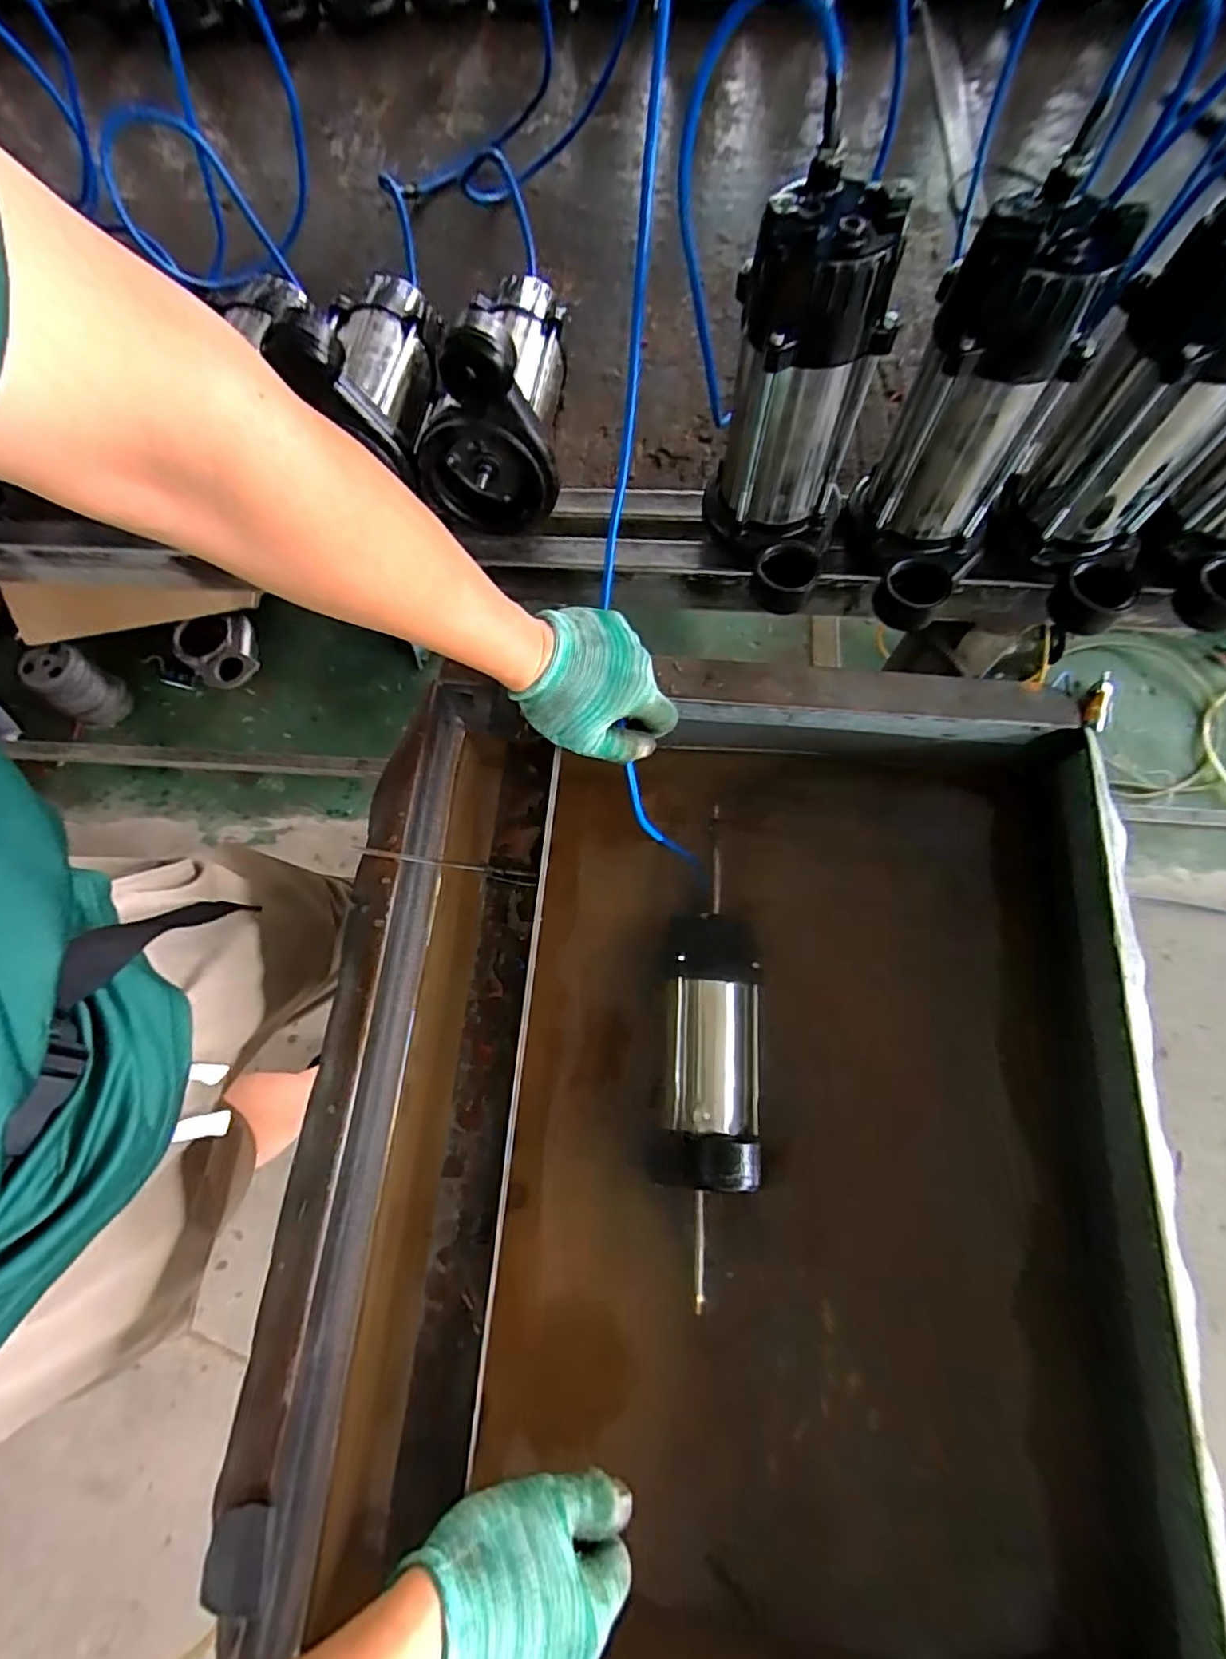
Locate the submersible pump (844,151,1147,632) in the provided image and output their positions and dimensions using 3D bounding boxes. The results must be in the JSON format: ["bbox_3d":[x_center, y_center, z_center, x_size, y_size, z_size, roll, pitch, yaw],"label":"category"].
[{"bbox_3d":[0.264,-0.283,0.470,0.100,0.240,0.148,7,72,5],"label":"submersible pump"}]

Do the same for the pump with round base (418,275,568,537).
[{"bbox_3d":[-0.107,-0.426,0.573,0.116,0.164,0.235,1,71,3],"label":"pump with round base"}]

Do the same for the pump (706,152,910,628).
[{"bbox_3d":[0.143,-0.306,0.479,0.088,0.239,0.160,-21,71,-5],"label":"pump"}]

